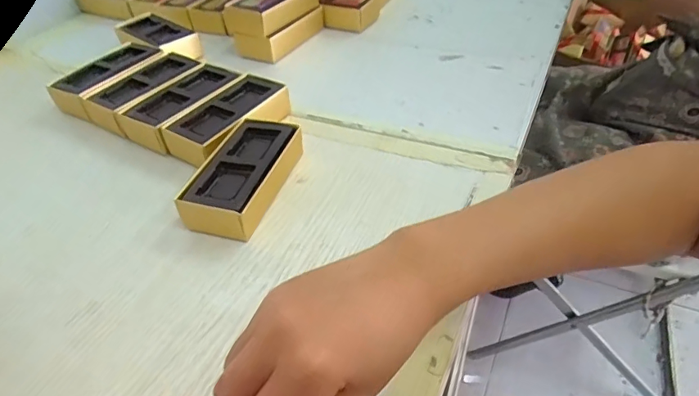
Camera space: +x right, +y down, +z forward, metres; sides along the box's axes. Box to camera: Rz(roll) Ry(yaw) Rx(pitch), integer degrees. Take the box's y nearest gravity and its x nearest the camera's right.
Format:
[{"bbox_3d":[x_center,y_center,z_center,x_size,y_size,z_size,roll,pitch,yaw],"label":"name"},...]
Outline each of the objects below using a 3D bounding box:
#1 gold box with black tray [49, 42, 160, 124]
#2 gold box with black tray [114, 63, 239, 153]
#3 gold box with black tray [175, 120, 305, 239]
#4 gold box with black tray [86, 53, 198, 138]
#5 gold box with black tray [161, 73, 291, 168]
[{"bbox_3d":[-0.269,-0.128,0.535,0.071,0.037,0.124,15,46,21],"label":"gold box with black tray"},{"bbox_3d":[-0.164,-0.095,0.484,0.060,0.030,0.117,23,49,27],"label":"gold box with black tray"},{"bbox_3d":[-0.084,-0.017,0.396,0.061,0.036,0.116,8,44,14],"label":"gold box with black tray"},{"bbox_3d":[-0.216,-0.113,0.512,0.055,0.034,0.118,18,47,23],"label":"gold box with black tray"},{"bbox_3d":[-0.114,-0.075,0.462,0.059,0.033,0.115,20,47,25],"label":"gold box with black tray"}]

